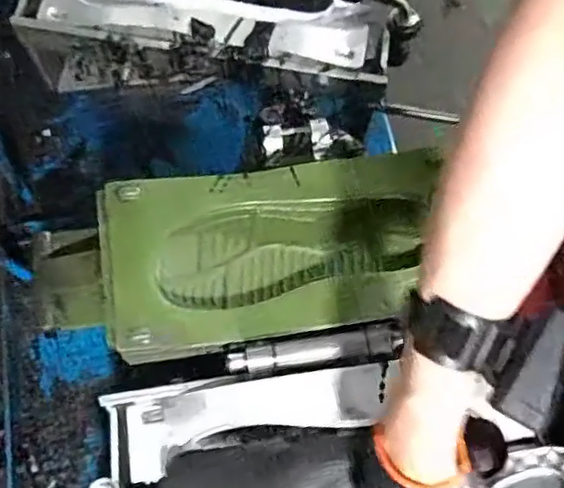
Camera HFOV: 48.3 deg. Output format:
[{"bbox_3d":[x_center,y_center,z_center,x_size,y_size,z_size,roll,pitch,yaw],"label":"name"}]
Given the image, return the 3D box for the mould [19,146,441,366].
[{"bbox_3d":[-0.033,0.011,0.608,0.402,0.059,0.172,-9,72,-5],"label":"mould"}]

